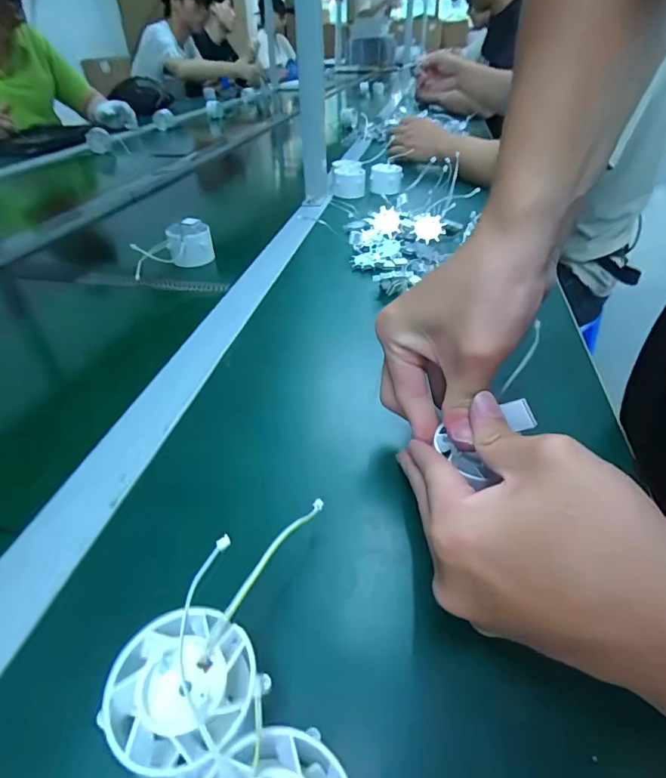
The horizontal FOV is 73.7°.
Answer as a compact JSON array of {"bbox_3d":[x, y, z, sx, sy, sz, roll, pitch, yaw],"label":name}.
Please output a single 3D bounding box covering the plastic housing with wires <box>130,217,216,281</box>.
[{"bbox_3d":[-0.186,-0.160,0.507,0.098,0.048,0.040,-29,46,-32],"label":"plastic housing with wires"}]

